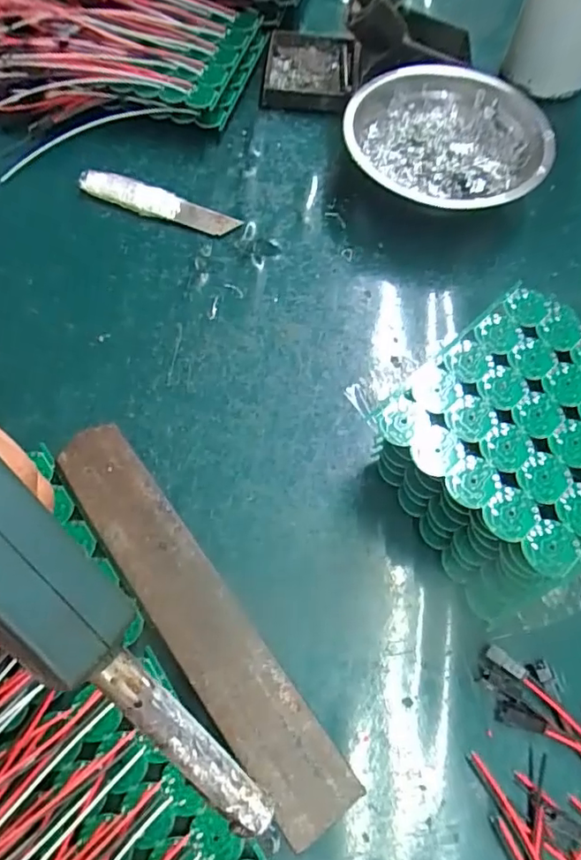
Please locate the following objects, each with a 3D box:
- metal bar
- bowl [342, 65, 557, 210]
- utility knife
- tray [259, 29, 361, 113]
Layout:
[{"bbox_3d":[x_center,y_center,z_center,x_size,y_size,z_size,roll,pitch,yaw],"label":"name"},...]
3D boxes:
[{"bbox_3d":[-0.044,0.081,0.252,0.034,0.017,0.197,-34,70,-14],"label":"metal bar"},{"bbox_3d":[0.099,-0.179,0.359,0.121,0.038,0.118,0,66,0],"label":"bowl"},{"bbox_3d":[-0.086,-0.146,0.359,0.106,0.007,0.020,22,67,10],"label":"utility knife"},{"bbox_3d":[0.015,-0.259,0.403,0.065,0.021,0.067,4,66,2],"label":"tray"}]

